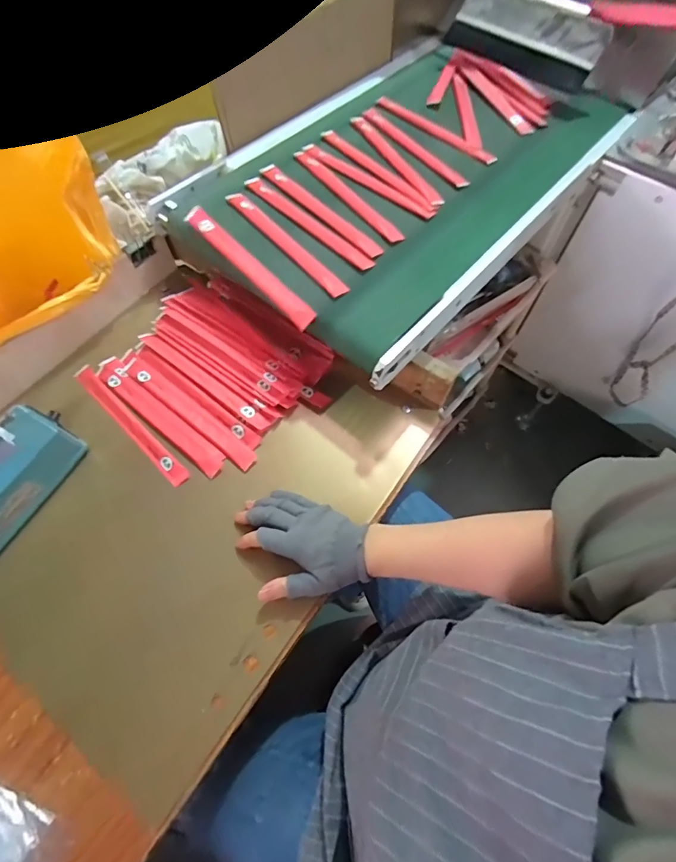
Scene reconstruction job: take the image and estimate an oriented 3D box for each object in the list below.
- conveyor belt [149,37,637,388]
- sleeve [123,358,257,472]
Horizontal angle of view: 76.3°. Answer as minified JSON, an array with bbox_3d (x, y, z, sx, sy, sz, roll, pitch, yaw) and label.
[{"bbox_3d":[0.101,-0.396,0.668,0.432,0.063,0.652,39,68,18],"label":"conveyor belt"},{"bbox_3d":[-0.203,-0.029,0.576,0.240,0.008,0.026,36,67,17],"label":"sleeve"}]

